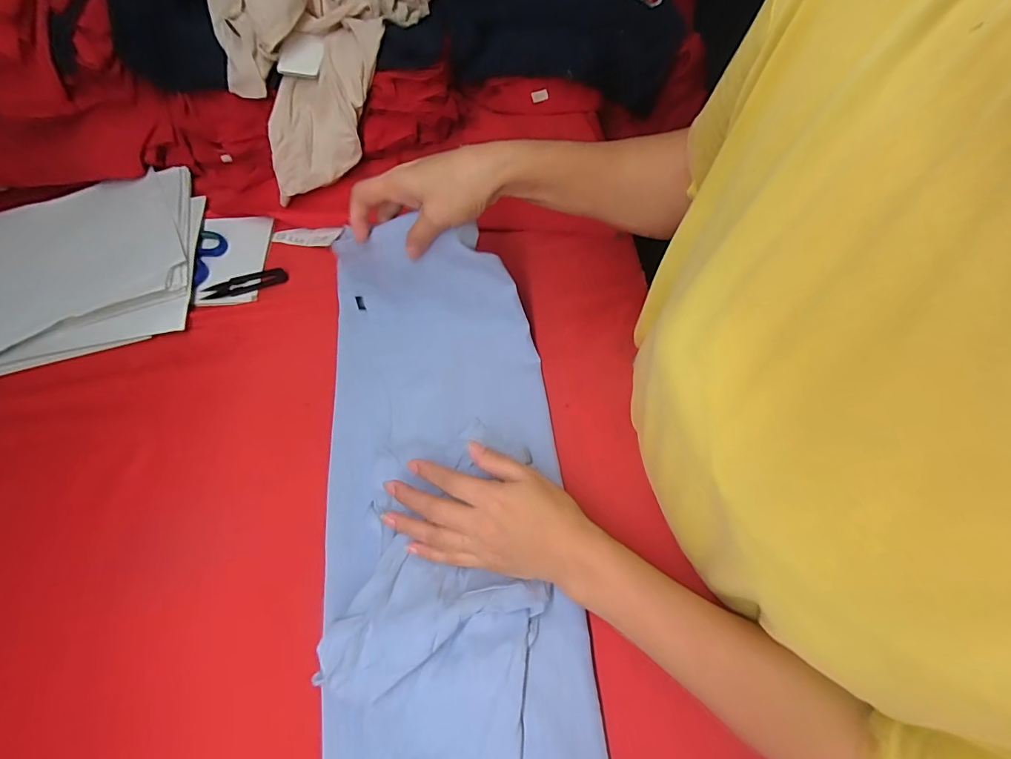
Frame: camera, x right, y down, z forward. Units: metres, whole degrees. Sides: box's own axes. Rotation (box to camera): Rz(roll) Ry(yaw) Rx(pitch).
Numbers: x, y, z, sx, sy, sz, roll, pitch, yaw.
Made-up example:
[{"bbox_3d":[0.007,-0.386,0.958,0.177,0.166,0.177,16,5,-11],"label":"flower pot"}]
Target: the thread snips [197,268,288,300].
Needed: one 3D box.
[{"bbox_3d":[-0.304,-0.111,0.512,0.099,0.007,0.024,-16,64,0],"label":"thread snips"}]

